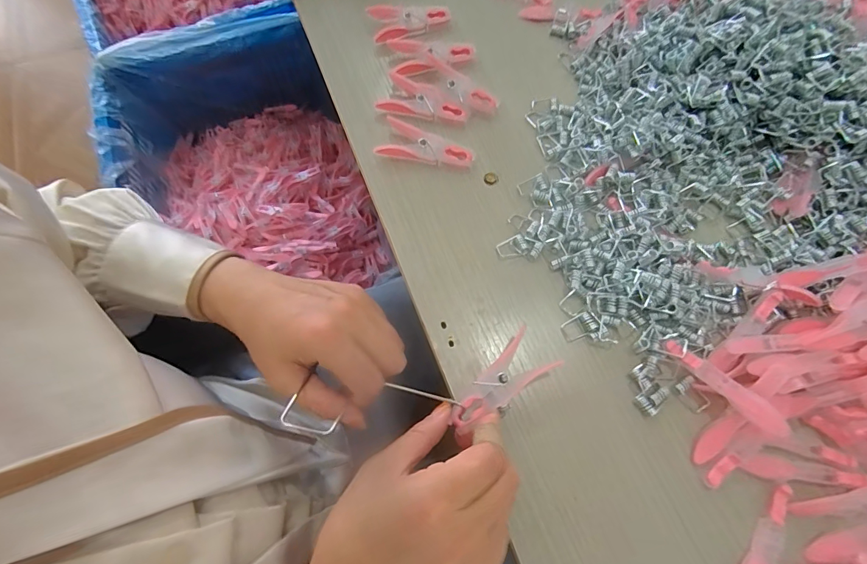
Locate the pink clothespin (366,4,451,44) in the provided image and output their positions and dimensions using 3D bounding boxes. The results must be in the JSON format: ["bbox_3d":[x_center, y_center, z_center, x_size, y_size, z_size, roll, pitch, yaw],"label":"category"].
[{"bbox_3d":[-0.024,-0.250,0.390,0.073,0.010,0.039,-19,72,-6],"label":"pink clothespin"}]

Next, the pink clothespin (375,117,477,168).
[{"bbox_3d":[-0.006,-0.111,0.339,0.078,0.011,0.040,19,72,7],"label":"pink clothespin"}]

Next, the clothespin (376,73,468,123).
[{"bbox_3d":[-0.009,-0.152,0.351,0.074,0.008,0.039,26,73,9],"label":"clothespin"}]

